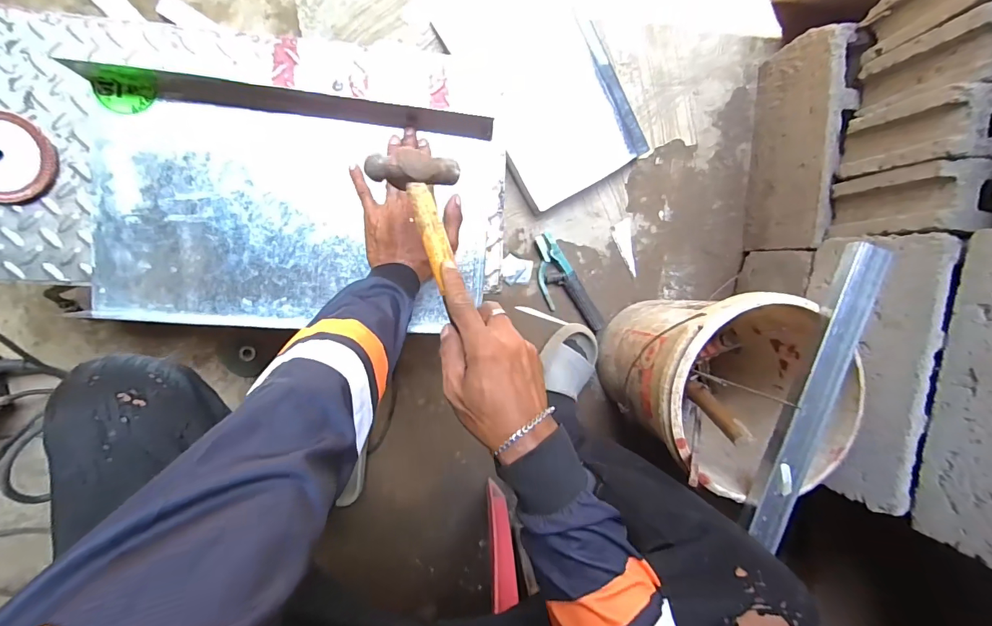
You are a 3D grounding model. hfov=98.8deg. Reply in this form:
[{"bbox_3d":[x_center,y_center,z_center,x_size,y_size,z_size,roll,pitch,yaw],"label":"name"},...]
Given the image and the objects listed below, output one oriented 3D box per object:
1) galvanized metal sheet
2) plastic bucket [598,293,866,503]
[{"bbox_3d":[-0.251,-0.125,0.514,0.479,0.027,0.278,4,95,-8],"label":"galvanized metal sheet"},{"bbox_3d":[0.360,0.111,0.748,0.294,0.361,0.280,-1,95,-8],"label":"plastic bucket"}]

